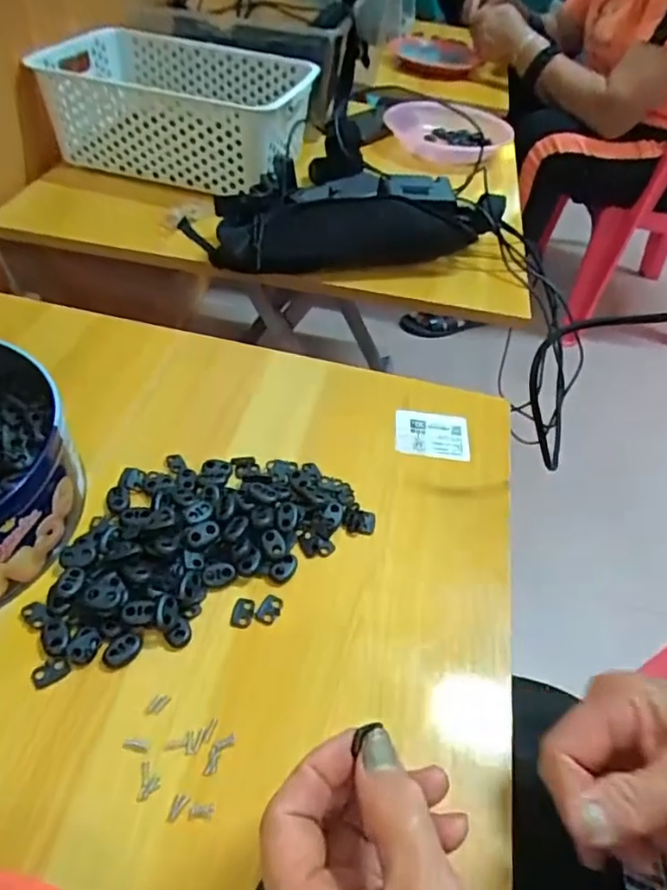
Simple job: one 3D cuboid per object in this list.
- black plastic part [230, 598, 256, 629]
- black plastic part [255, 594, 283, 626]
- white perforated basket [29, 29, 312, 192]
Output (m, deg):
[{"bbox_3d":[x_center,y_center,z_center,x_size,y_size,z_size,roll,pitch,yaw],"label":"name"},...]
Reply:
[{"bbox_3d":[-0.055,0.101,0.357,0.013,0.004,0.020,10,45,0],"label":"black plastic part"},{"bbox_3d":[-0.039,0.099,0.359,0.013,0.004,0.019,22,46,13],"label":"black plastic part"},{"bbox_3d":[-0.180,-0.435,0.778,0.301,0.127,0.224,15,45,5],"label":"white perforated basket"}]

